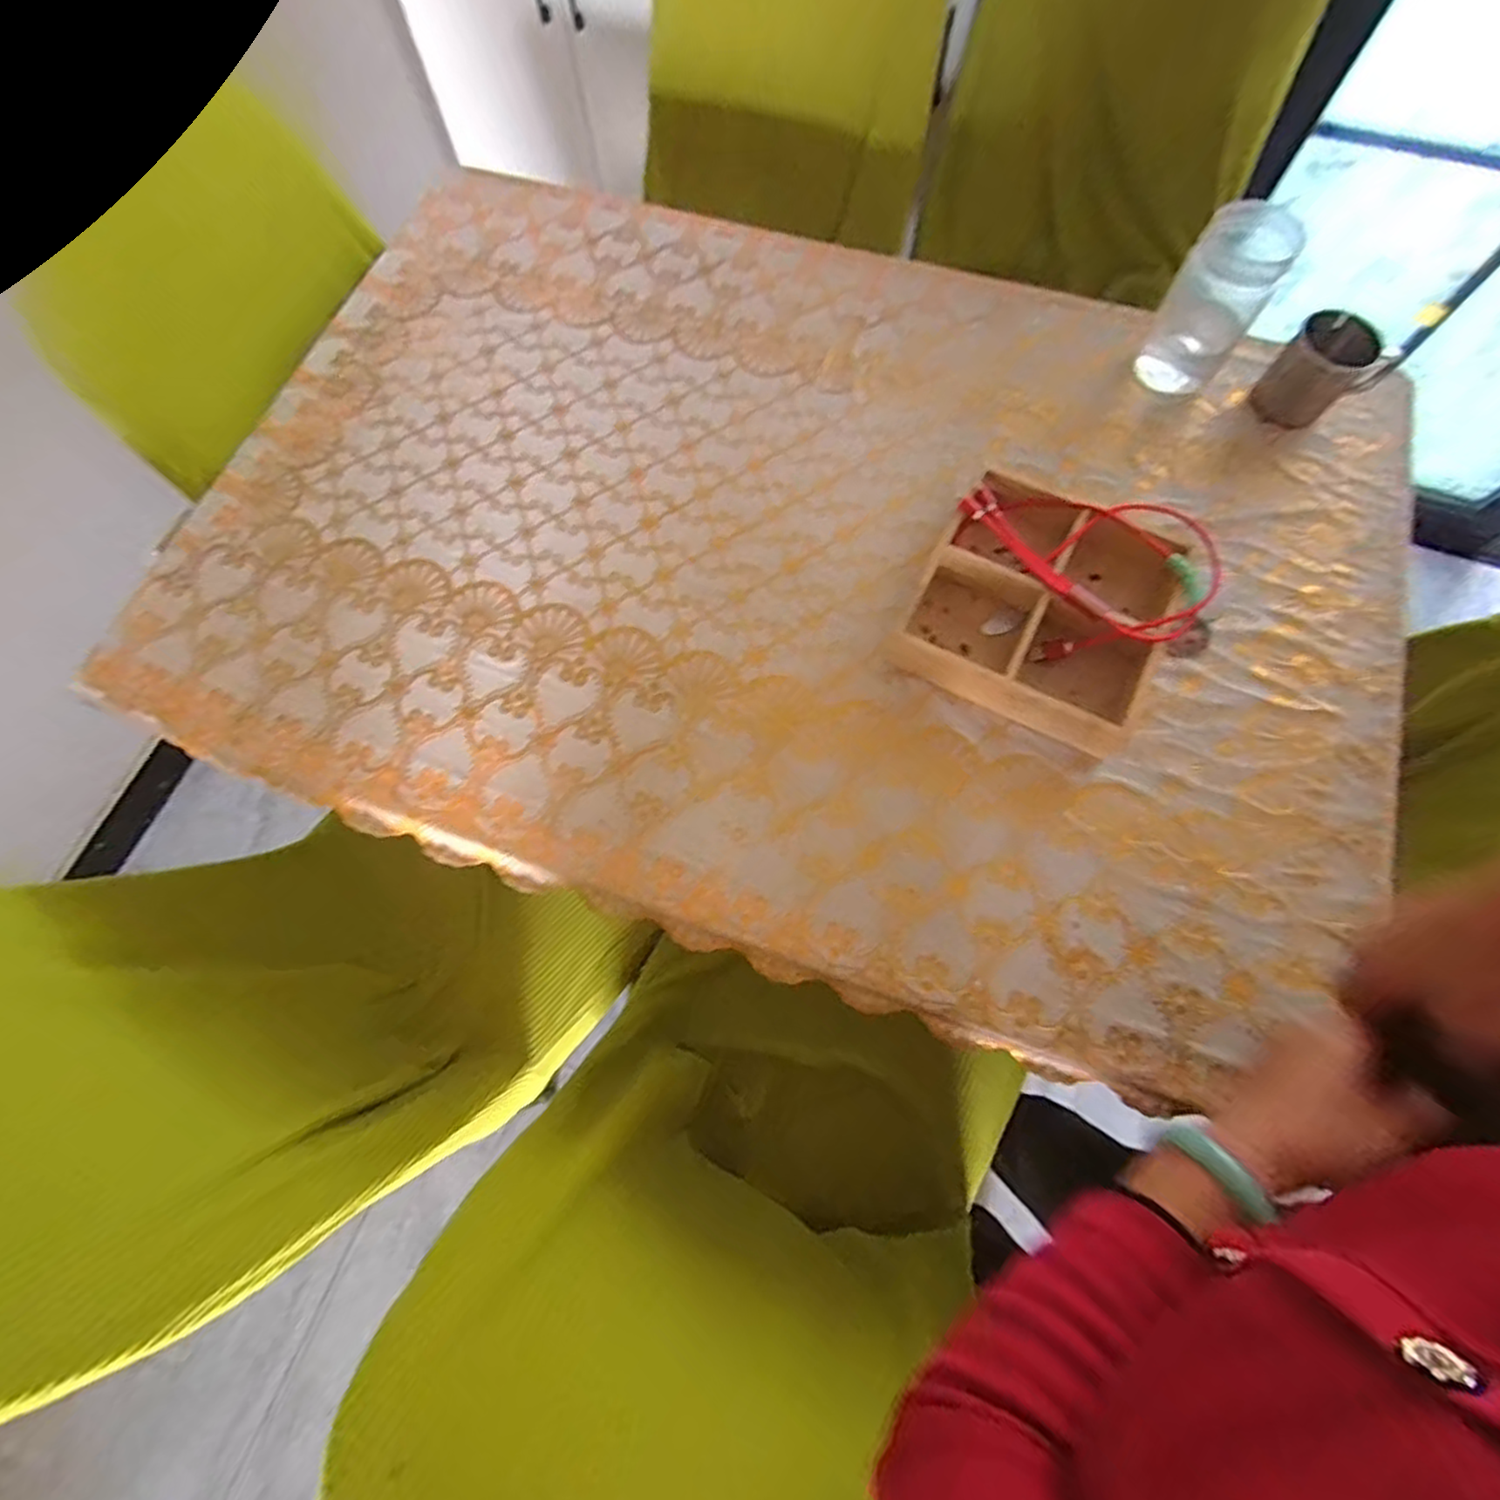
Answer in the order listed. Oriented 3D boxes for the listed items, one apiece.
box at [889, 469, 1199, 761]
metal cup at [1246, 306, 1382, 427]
[{"bbox_3d":[0.256,-0.126,0.590,0.203,0.051,0.208,26,73,9],"label":"box"},{"bbox_3d":[0.532,-0.355,0.649,0.069,0.079,0.065,0,71,0],"label":"metal cup"}]

